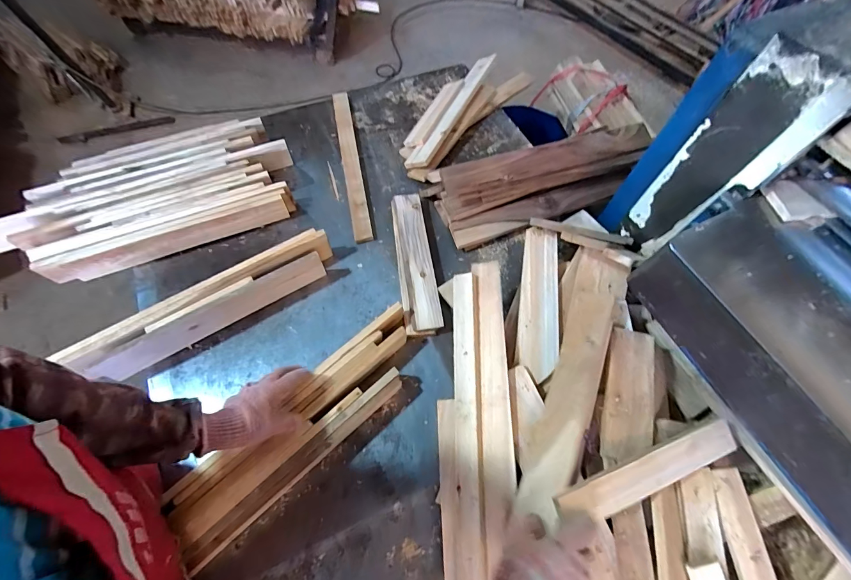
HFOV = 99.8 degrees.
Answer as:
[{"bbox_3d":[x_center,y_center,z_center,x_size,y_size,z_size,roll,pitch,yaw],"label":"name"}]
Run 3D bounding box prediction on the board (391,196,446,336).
[{"bbox_3d":[-0.024,-0.065,0.775,0.073,0.029,0.338,-6,65,-5],"label":"board"}]

